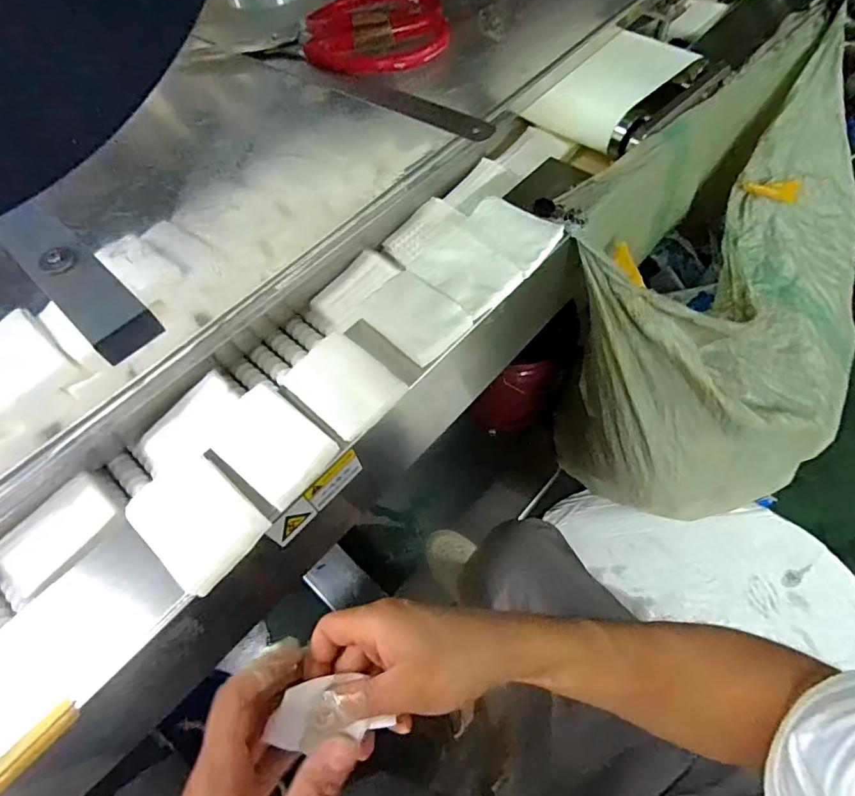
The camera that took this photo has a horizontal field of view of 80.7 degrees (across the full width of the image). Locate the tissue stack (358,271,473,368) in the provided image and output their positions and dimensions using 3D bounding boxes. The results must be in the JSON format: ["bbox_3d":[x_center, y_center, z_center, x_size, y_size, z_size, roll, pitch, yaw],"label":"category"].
[{"bbox_3d":[-0.015,-0.086,0.508,0.074,0.019,0.104,-42,66,-18],"label":"tissue stack"}]

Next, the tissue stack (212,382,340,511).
[{"bbox_3d":[-0.142,0.037,0.449,0.110,0.018,0.074,36,69,21],"label":"tissue stack"}]

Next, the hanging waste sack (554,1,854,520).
[{"bbox_3d":[0.561,-0.129,0.909,0.449,0.679,0.660,38,70,22],"label":"hanging waste sack"}]

